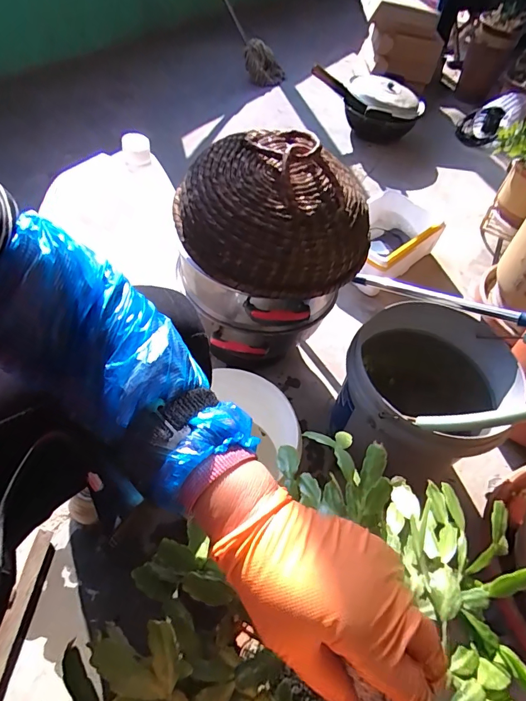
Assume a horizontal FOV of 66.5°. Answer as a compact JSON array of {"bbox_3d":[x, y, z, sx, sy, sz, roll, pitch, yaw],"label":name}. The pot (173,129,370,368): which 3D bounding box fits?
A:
[{"bbox_3d":[0.012,-0.168,0.644,0.250,0.266,0.244,-29,63,-27],"label":"pot"}]

